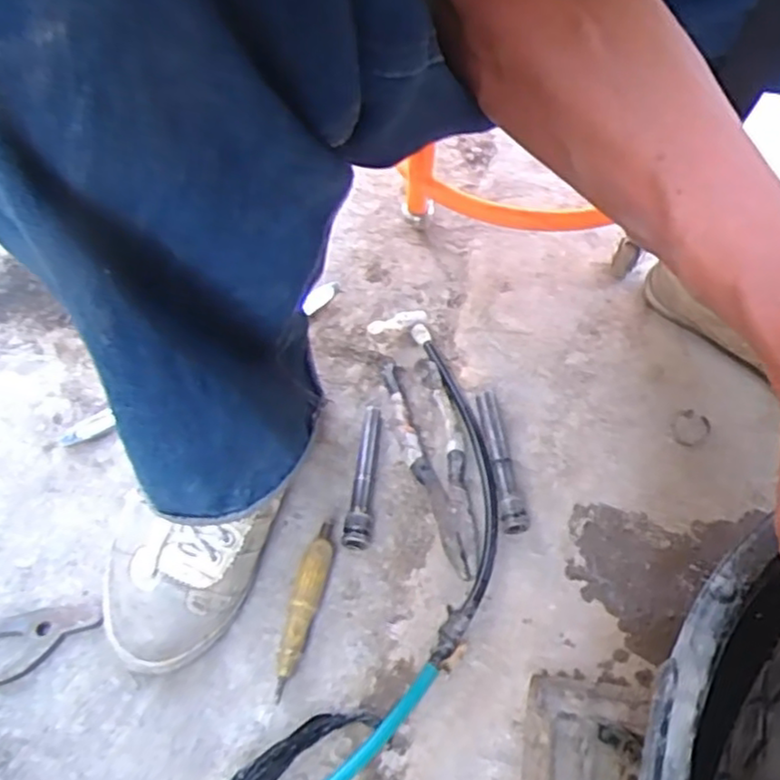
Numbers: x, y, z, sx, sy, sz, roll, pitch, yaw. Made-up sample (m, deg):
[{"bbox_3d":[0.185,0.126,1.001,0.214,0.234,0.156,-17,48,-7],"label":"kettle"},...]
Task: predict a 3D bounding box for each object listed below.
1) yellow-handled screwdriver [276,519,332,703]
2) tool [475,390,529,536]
[{"bbox_3d":[-0.067,0.162,0.515,0.024,0.023,0.130,14,59,7],"label":"yellow-handled screwdriver"},{"bbox_3d":[0.094,0.059,0.584,0.021,0.018,0.134,-5,59,-5],"label":"tool"}]

